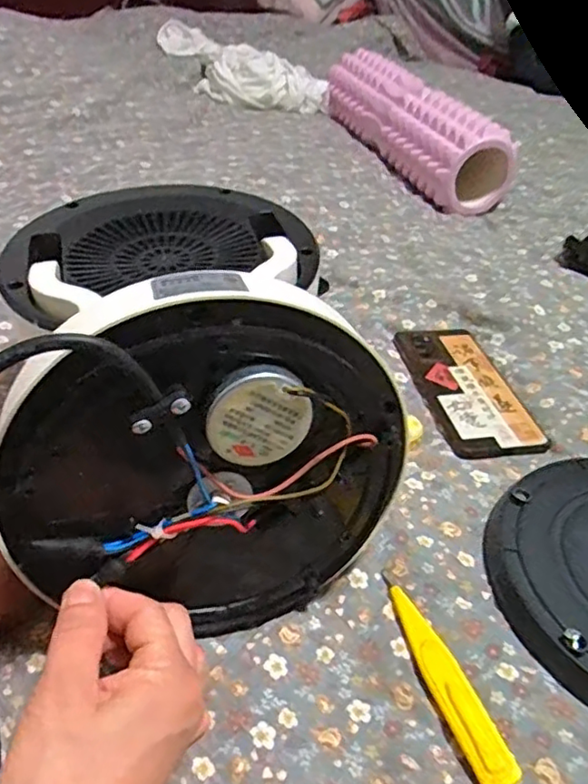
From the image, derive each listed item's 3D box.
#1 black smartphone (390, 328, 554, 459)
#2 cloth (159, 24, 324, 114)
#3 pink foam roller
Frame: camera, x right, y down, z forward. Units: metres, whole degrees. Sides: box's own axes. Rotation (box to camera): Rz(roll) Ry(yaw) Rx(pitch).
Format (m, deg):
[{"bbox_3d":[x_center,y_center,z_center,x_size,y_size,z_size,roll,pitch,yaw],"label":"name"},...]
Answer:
[{"bbox_3d":[0.146,-0.005,0.521,0.079,0.009,0.164,-3,39,-12],"label":"black smartphone"},{"bbox_3d":[-0.128,-0.658,1.205,0.201,0.069,0.475,-14,42,-24],"label":"cloth"},{"bbox_3d":[0.180,-0.432,0.986,0.108,0.109,0.420,-10,41,-20],"label":"pink foam roller"}]

